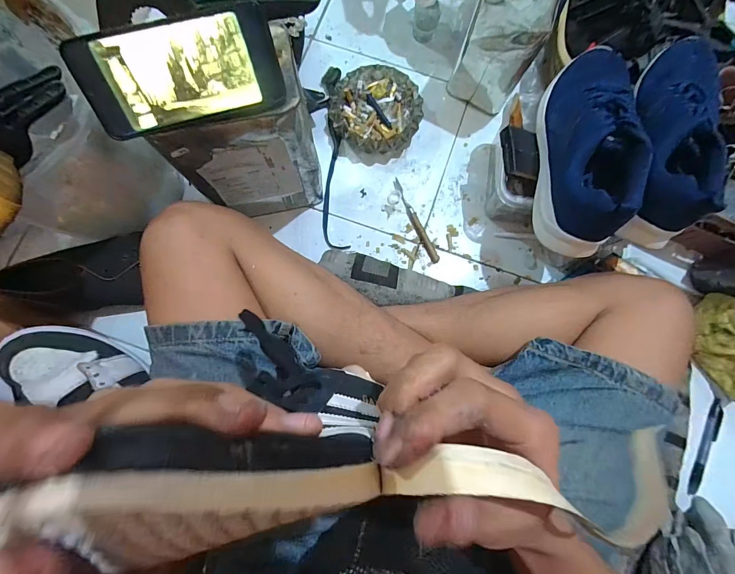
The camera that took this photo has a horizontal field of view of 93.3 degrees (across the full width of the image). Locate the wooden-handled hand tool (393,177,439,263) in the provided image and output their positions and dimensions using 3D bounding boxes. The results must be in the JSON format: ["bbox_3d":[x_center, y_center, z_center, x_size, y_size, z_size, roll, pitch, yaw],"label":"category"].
[{"bbox_3d":[0.078,-0.109,0.564,0.015,0.010,0.153,-25,82,-5],"label":"wooden-handled hand tool"}]

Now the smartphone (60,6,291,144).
[{"bbox_3d":[-0.165,-0.190,0.313,0.166,0.078,0.010,-17,38,-8],"label":"smartphone"}]

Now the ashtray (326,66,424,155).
[{"bbox_3d":[0.014,-0.287,0.576,0.145,0.043,0.144,0,80,-1],"label":"ashtray"}]

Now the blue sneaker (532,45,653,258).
[{"bbox_3d":[0.279,-0.188,0.429,0.098,0.087,0.292,10,80,0],"label":"blue sneaker"}]

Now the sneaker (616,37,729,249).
[{"bbox_3d":[0.390,-0.197,0.430,0.106,0.088,0.286,26,81,3],"label":"sneaker"}]

